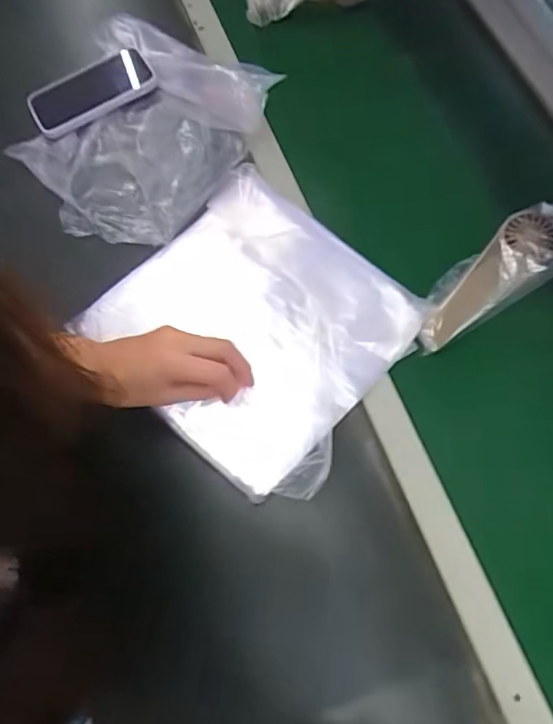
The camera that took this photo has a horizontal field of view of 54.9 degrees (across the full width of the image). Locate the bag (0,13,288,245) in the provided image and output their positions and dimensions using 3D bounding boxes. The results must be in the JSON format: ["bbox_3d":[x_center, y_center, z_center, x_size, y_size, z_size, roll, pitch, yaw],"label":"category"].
[{"bbox_3d":[-0.156,-0.257,0.589,0.239,0.055,0.260,30,72,12],"label":"bag"}]

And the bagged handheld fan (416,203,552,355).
[{"bbox_3d":[0.204,-0.079,0.502,0.180,0.044,0.069,-37,71,10],"label":"bagged handheld fan"}]

